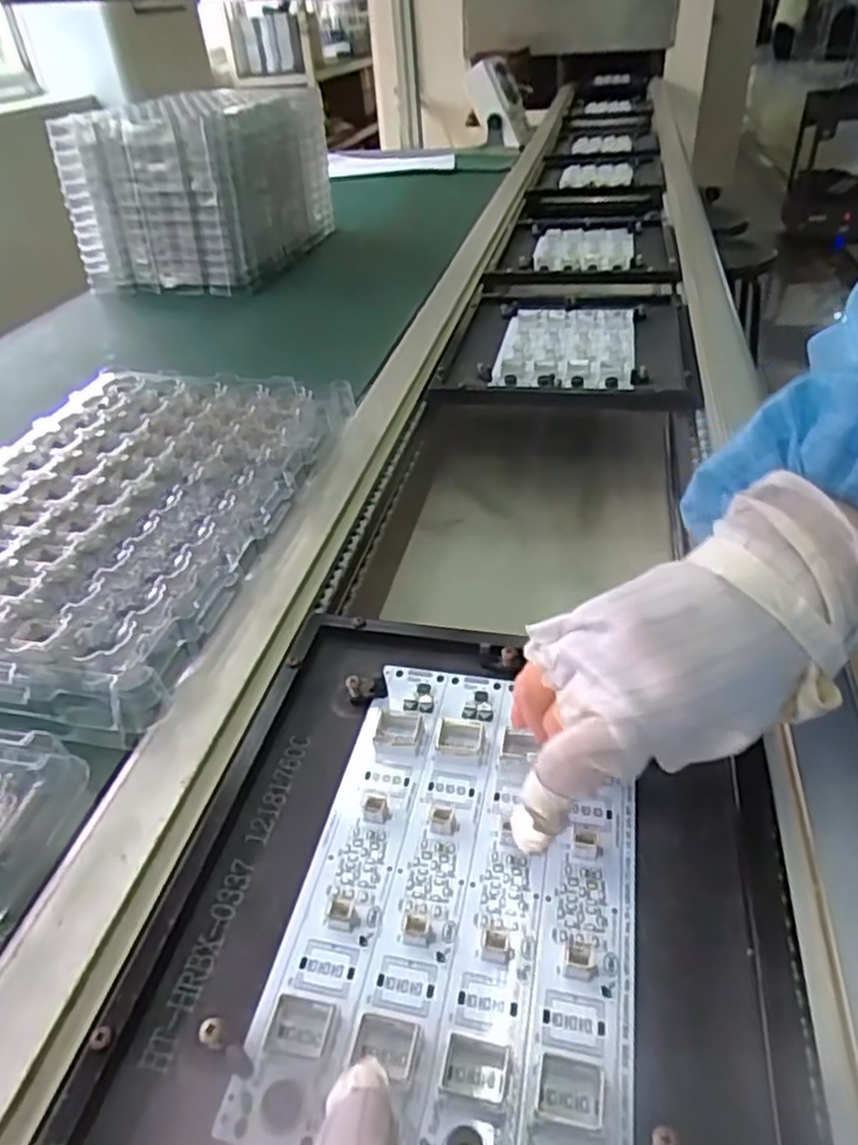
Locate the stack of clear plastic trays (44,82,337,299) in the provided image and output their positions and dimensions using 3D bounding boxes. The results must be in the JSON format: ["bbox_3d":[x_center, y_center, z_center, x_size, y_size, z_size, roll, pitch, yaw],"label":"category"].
[{"bbox_3d":[-0.278,-0.512,0.947,0.209,0.177,0.334,4,41,15],"label":"stack of clear plastic trays"}]

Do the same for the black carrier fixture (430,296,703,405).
[{"bbox_3d":[0.139,-0.234,0.720,0.230,0.019,0.257,2,40,12],"label":"black carrier fixture"}]

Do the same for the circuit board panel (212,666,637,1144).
[{"bbox_3d":[0.017,0.121,0.294,0.127,0.008,0.203,7,39,11],"label":"circuit board panel"}]

